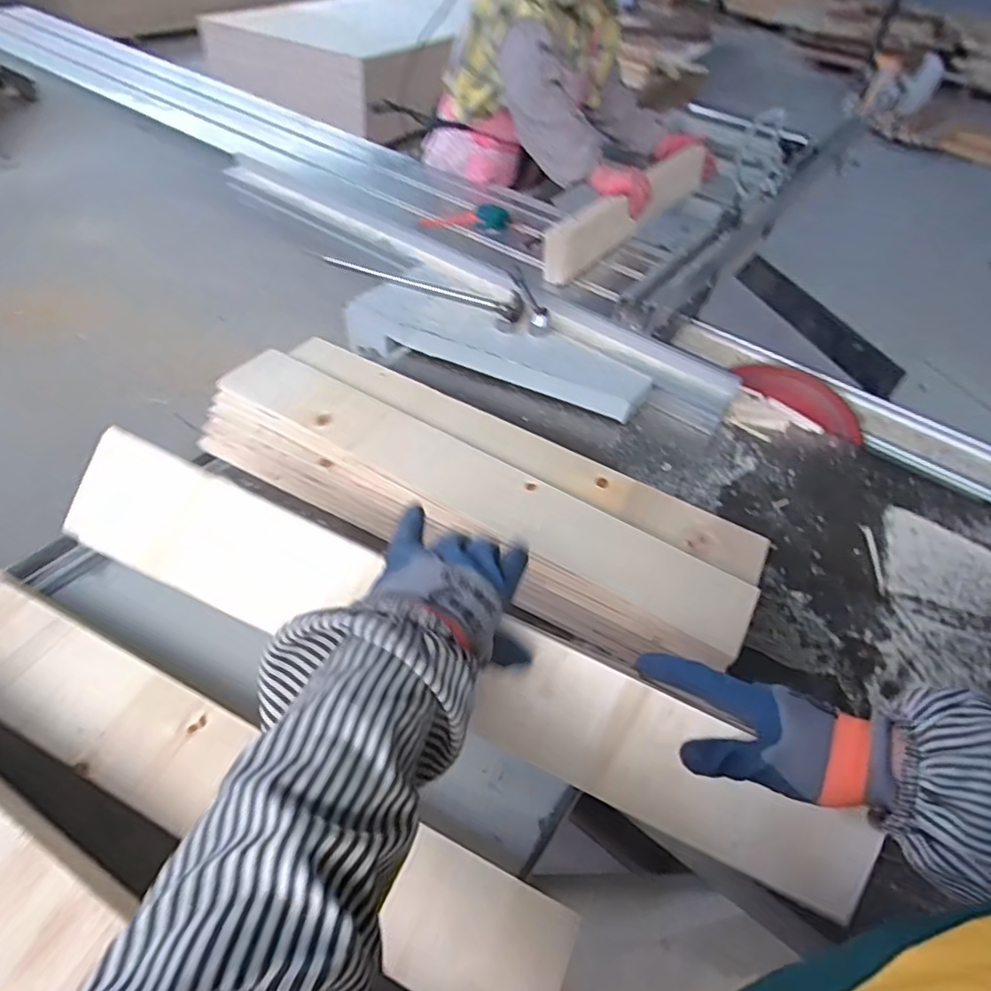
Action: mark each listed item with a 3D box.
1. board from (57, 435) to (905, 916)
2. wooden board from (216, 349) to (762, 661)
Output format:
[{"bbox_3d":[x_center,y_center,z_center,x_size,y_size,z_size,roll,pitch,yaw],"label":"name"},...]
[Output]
[{"bbox_3d":[-0.033,0.124,0.447,0.652,0.015,0.098,25,92,6],"label":"board"},{"bbox_3d":[-0.031,-0.023,0.669,0.656,0.020,0.100,26,52,17],"label":"wooden board"}]

